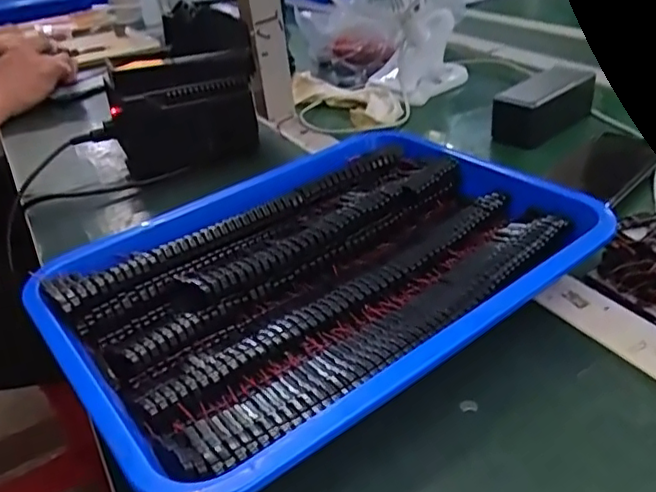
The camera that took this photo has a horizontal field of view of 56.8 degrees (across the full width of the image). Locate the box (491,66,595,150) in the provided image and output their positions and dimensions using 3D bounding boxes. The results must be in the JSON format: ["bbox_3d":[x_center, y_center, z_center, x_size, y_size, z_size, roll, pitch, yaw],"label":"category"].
[{"bbox_3d":[0.235,-0.153,0.663,0.122,0.054,0.049,-29,39,-31],"label":"box"}]

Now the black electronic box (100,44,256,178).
[{"bbox_3d":[-0.153,-0.141,0.647,0.154,0.108,0.061,-15,34,-12],"label":"black electronic box"}]

